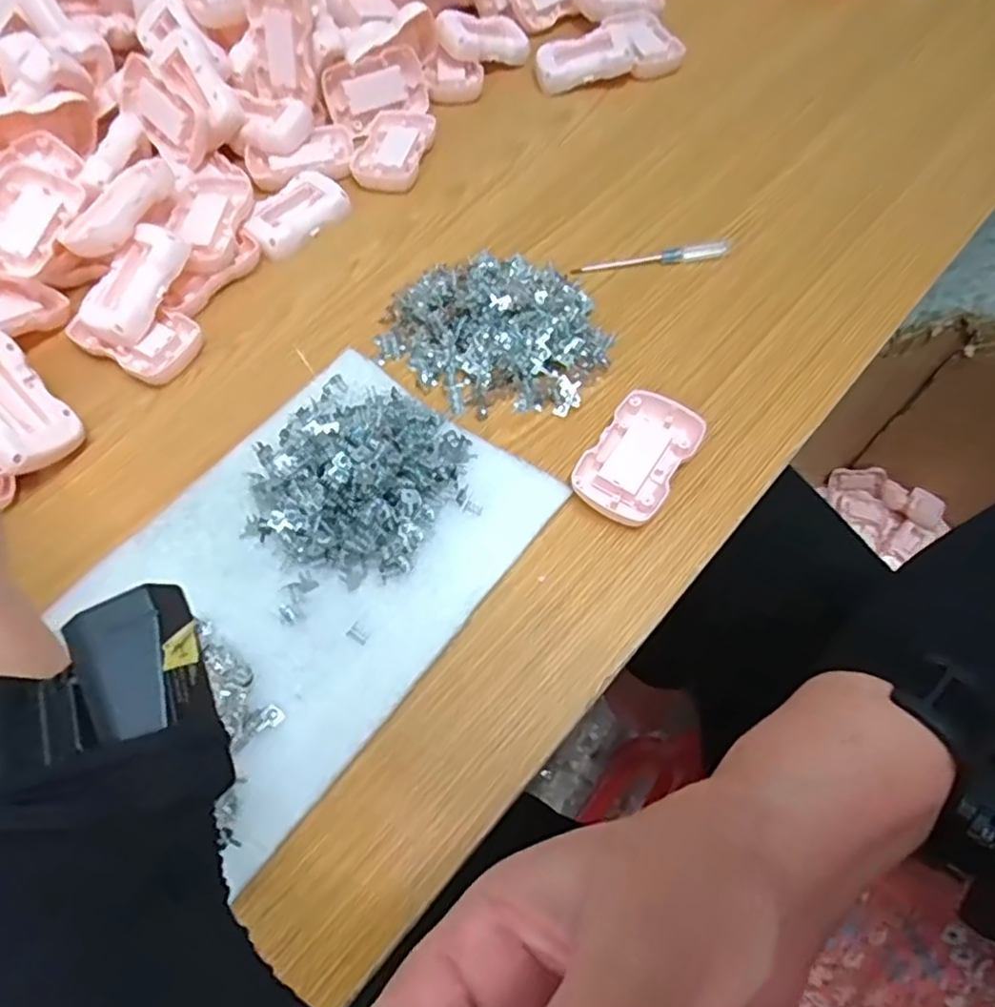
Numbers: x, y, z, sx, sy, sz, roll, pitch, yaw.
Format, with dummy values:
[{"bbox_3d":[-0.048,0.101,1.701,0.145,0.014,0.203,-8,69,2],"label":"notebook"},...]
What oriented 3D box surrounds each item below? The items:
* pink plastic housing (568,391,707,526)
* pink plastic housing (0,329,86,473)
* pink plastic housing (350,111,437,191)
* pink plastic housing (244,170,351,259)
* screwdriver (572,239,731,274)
[{"bbox_3d":[0.085,-0.028,0.402,0.053,0.016,0.087,29,67,17],"label":"pink plastic housing"},{"bbox_3d":[-0.292,-0.061,0.393,0.083,0.015,0.049,56,41,-15],"label":"pink plastic housing"},{"bbox_3d":[-0.087,-0.297,0.557,0.057,0.018,0.088,11,62,8],"label":"pink plastic housing"},{"bbox_3d":[-0.157,-0.225,0.516,0.046,0.023,0.080,32,67,18],"label":"pink plastic housing"},{"bbox_3d":[0.114,-0.183,0.489,0.115,0.010,0.012,-6,62,-1],"label":"screwdriver"}]

